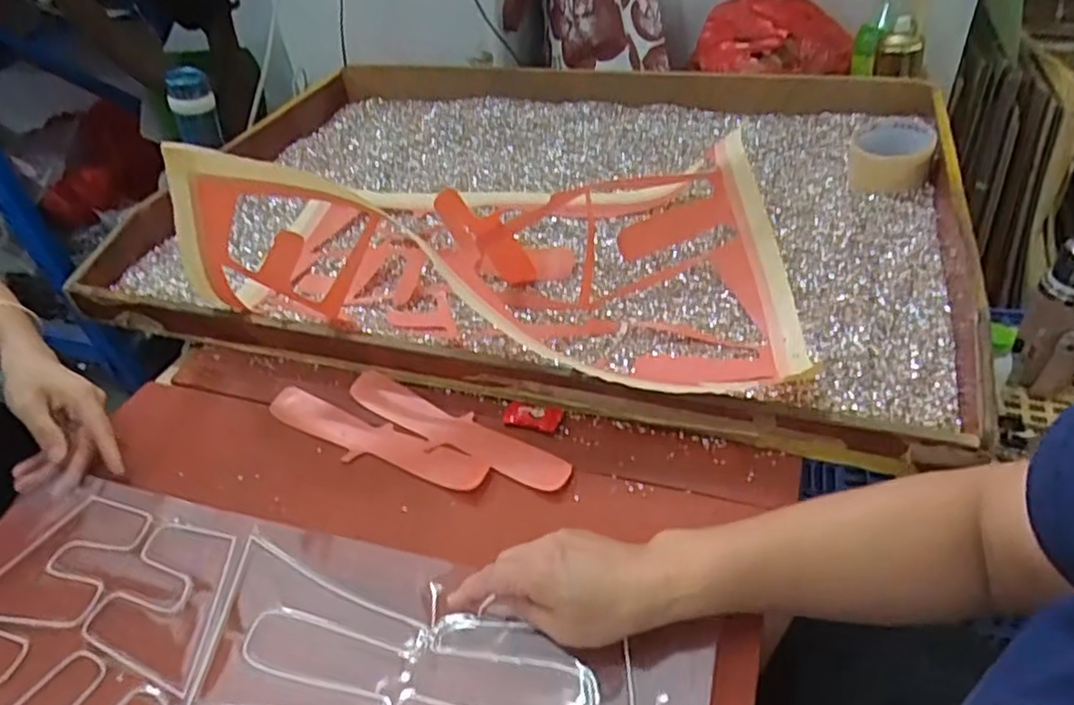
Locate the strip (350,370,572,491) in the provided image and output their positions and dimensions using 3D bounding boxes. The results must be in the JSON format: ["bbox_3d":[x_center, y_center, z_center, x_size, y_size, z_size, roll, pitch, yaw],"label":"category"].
[{"bbox_3d":[-0.074,0.065,0.603,0.228,0.005,0.044,19,48,26],"label":"strip"}]

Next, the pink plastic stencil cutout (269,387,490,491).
[{"bbox_3d":[-0.144,0.074,0.601,0.223,0.005,0.041,17,47,24],"label":"pink plastic stencil cutout"}]

